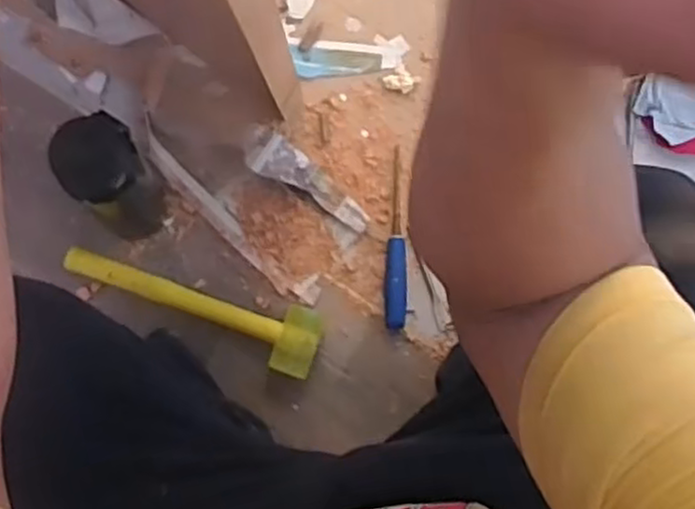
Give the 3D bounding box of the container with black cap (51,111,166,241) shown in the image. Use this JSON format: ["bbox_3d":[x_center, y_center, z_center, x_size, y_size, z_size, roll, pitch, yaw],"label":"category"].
[{"bbox_3d":[-0.244,-0.073,0.804,0.078,0.256,0.071,-28,86,-8],"label":"container with black cap"}]

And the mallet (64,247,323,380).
[{"bbox_3d":[-0.186,0.064,0.894,0.312,0.046,0.077,18,83,-1],"label":"mallet"}]

